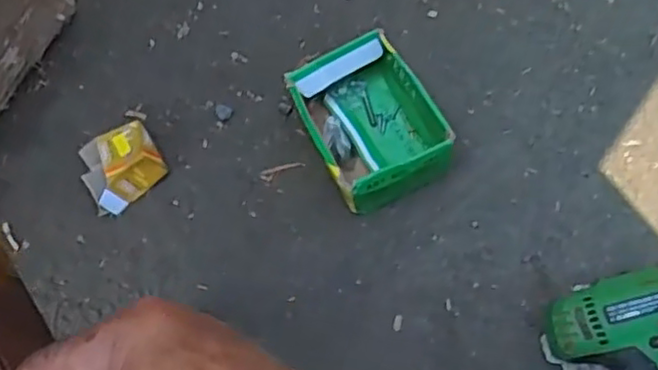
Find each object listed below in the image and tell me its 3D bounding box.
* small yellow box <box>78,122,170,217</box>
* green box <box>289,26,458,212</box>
[{"bbox_3d":[-0.198,-0.018,0.643,0.076,0.035,0.065,-37,73,-5],"label":"small yellow box"},{"bbox_3d":[0.035,-0.057,0.605,0.106,0.068,0.139,-25,71,-2],"label":"green box"}]

